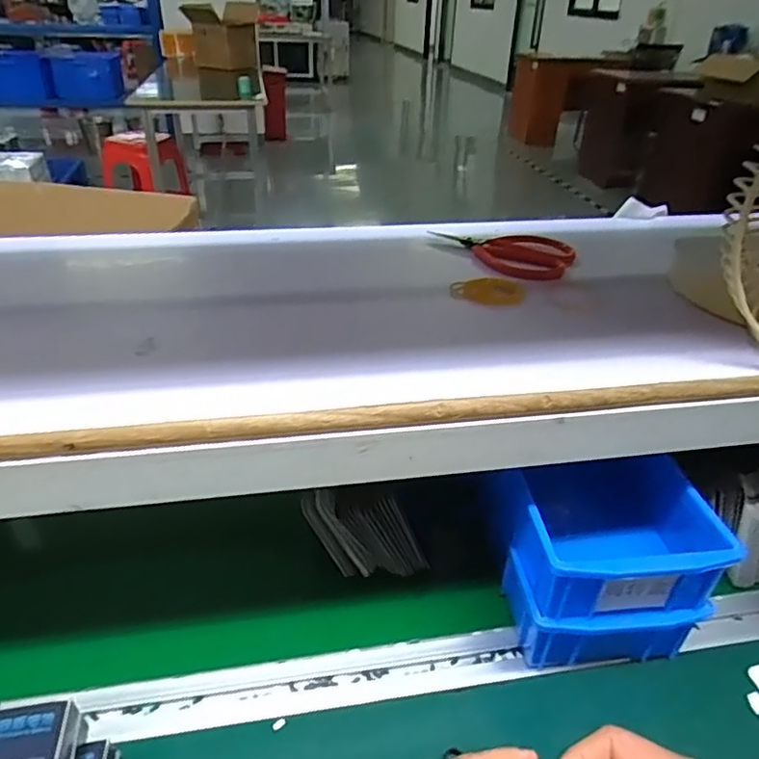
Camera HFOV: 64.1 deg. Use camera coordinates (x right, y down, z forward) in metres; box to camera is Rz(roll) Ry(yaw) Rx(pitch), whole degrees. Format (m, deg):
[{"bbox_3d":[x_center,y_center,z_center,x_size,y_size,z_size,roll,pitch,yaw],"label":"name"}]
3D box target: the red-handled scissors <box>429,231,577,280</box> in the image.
[{"bbox_3d":[0.109,-0.116,0.551,0.129,0.023,0.044,15,35,19],"label":"red-handled scissors"}]

